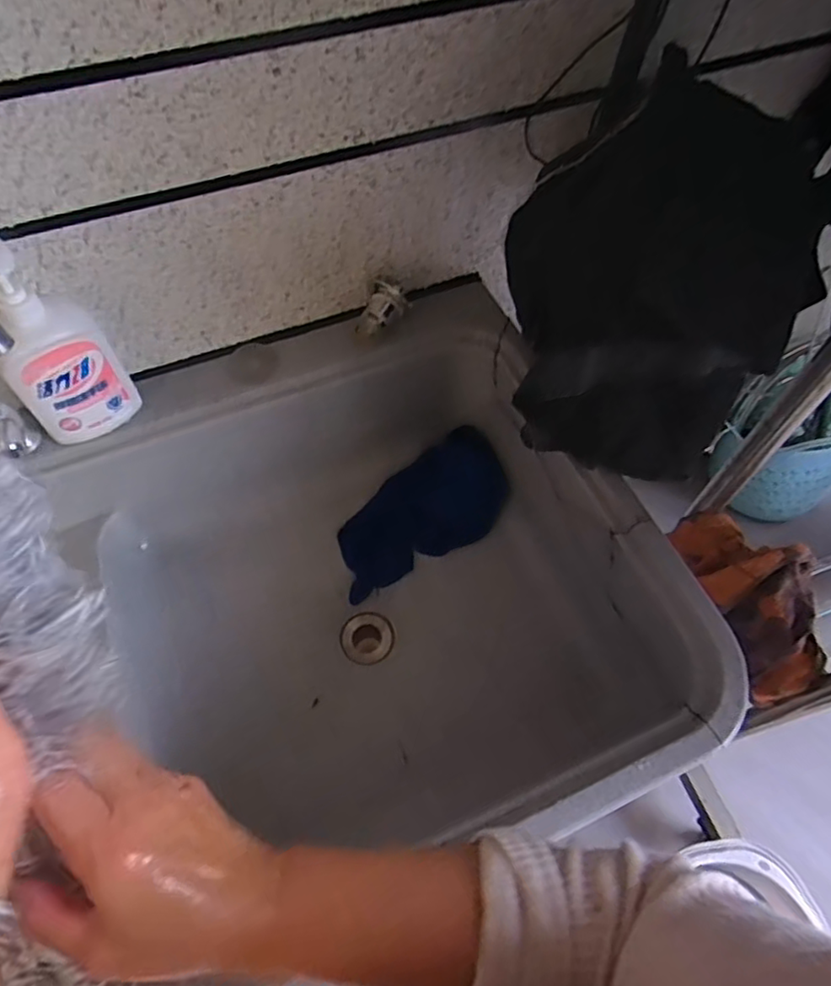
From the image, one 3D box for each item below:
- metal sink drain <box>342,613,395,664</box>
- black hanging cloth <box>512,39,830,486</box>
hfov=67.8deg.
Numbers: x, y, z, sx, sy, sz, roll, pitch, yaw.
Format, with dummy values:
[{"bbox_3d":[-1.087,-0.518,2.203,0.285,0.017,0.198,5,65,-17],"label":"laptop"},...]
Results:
[{"bbox_3d":[-0.056,0.174,0.736,0.061,0.025,0.057,0,60,-1],"label":"metal sink drain"},{"bbox_3d":[0.183,-0.169,0.537,0.212,0.228,0.207,2,60,1],"label":"black hanging cloth"}]

